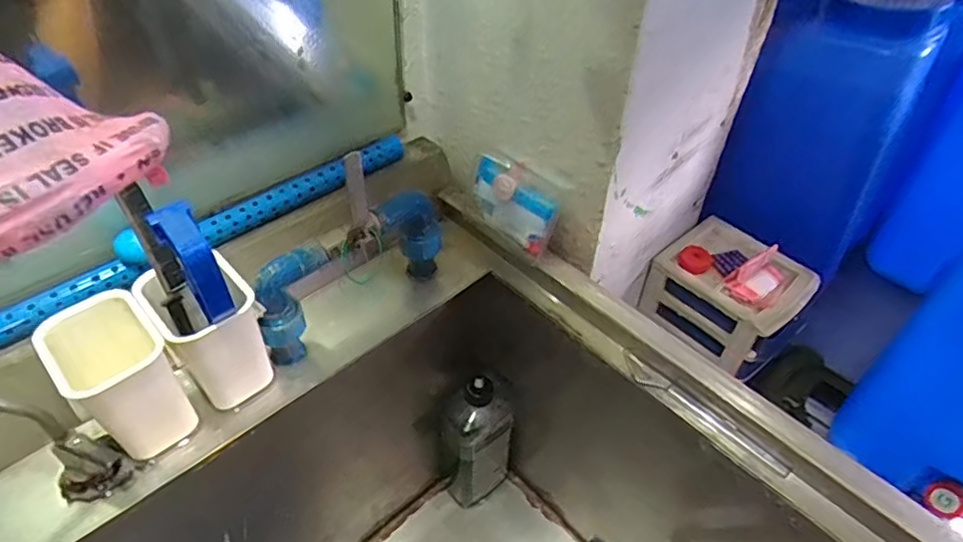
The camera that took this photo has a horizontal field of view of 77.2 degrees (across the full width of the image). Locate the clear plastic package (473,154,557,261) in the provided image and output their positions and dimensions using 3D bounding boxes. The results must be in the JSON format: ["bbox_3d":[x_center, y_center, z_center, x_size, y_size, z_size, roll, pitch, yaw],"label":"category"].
[{"bbox_3d":[0.037,-0.075,0.635,0.112,0.071,0.025,46,40,17],"label":"clear plastic package"}]

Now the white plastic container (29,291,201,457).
[{"bbox_3d":[-0.285,0.087,0.484,0.069,0.112,0.095,-34,55,-30],"label":"white plastic container"}]

